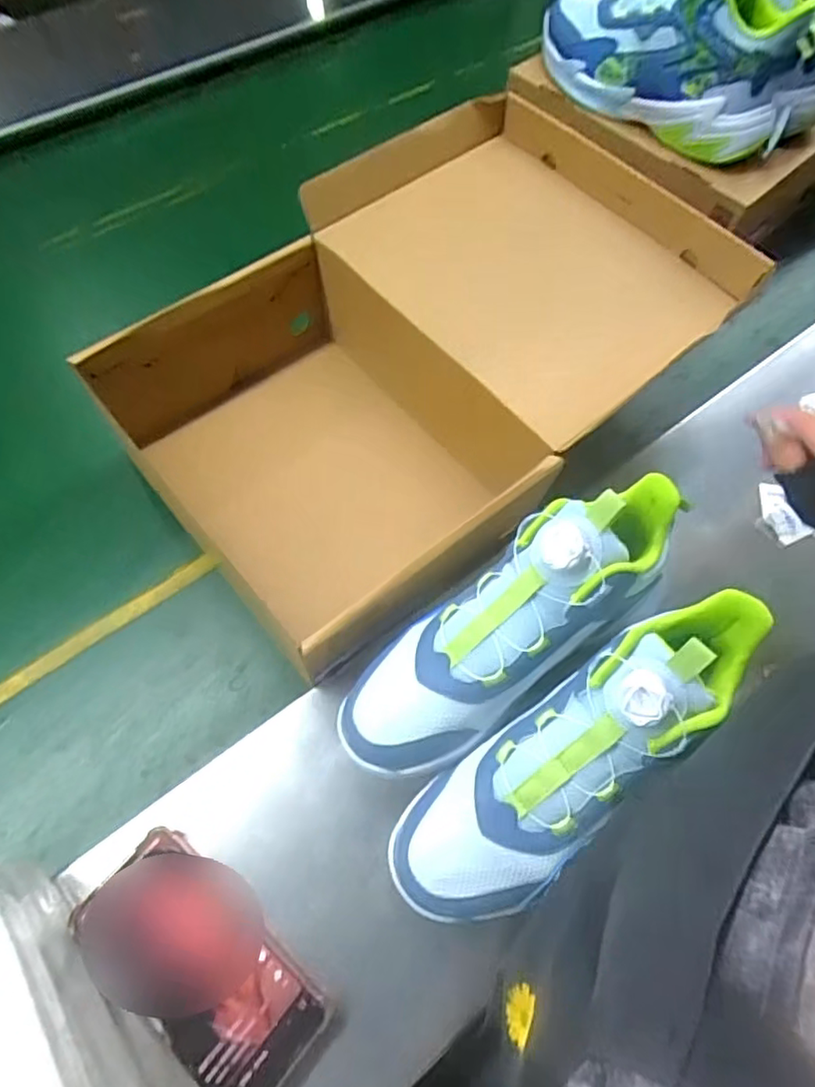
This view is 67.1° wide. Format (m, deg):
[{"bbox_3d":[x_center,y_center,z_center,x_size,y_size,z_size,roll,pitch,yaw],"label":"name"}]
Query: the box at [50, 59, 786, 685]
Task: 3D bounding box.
[{"bbox_3d":[0.018,-0.178,0.563,0.345,0.158,0.492,41,69,18],"label":"box"}]

